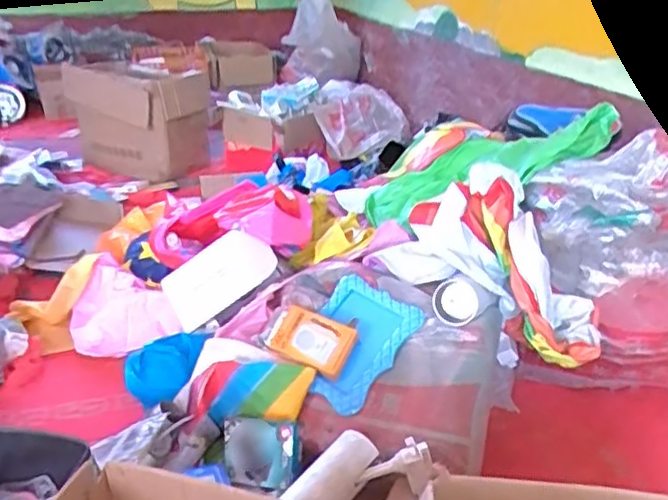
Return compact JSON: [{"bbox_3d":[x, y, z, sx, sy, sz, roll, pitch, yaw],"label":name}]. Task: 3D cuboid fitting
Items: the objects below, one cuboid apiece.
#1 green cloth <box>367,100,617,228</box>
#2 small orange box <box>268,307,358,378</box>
[{"bbox_3d":[0.325,-0.178,1.383,0.515,0.075,0.268,-15,17,28],"label":"green cloth"},{"bbox_3d":[-0.042,0.154,1.117,0.143,0.033,0.101,17,53,19],"label":"small orange box"}]

